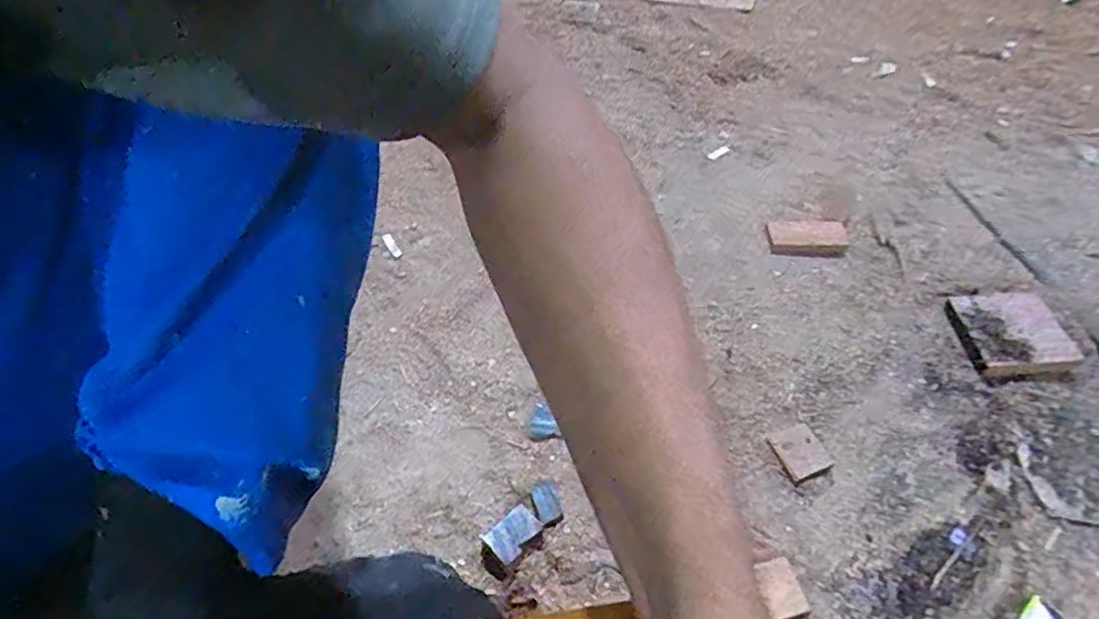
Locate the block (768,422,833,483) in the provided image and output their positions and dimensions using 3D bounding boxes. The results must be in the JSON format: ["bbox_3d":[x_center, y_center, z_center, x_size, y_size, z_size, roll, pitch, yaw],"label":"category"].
[{"bbox_3d":[0.192,0.110,0.481,0.039,0.007,0.038,-20,53,-16],"label":"block"}]

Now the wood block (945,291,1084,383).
[{"bbox_3d":[0.402,0.020,0.544,0.084,0.015,0.091,-6,50,-5],"label":"wood block"}]

